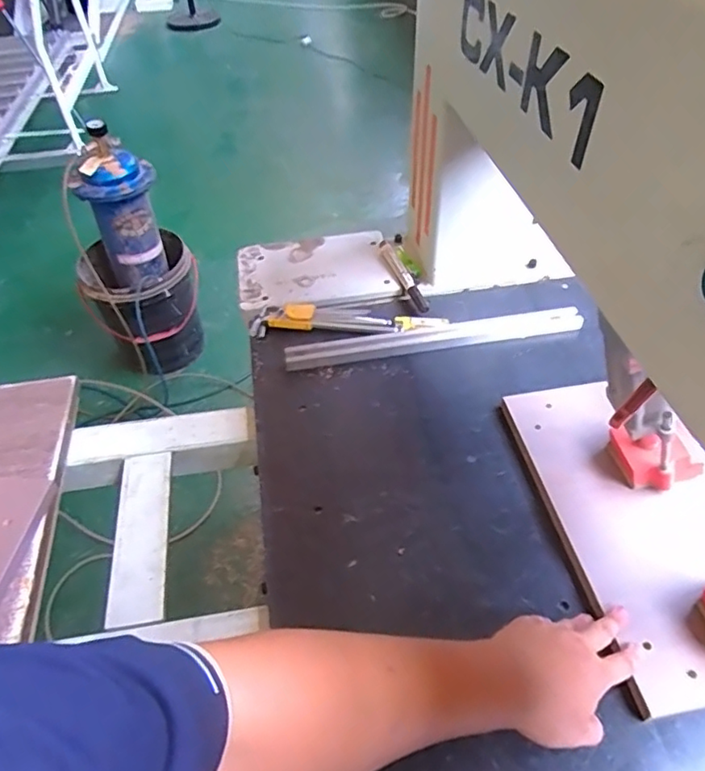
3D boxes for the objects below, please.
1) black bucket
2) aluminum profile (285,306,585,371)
[{"bbox_3d":[-0.664,-0.265,1.863,0.323,0.360,0.324,-1,48,2],"label":"black bucket"},{"bbox_3d":[0.117,-0.070,0.812,0.421,0.015,0.041,-8,48,-4],"label":"aluminum profile"}]

